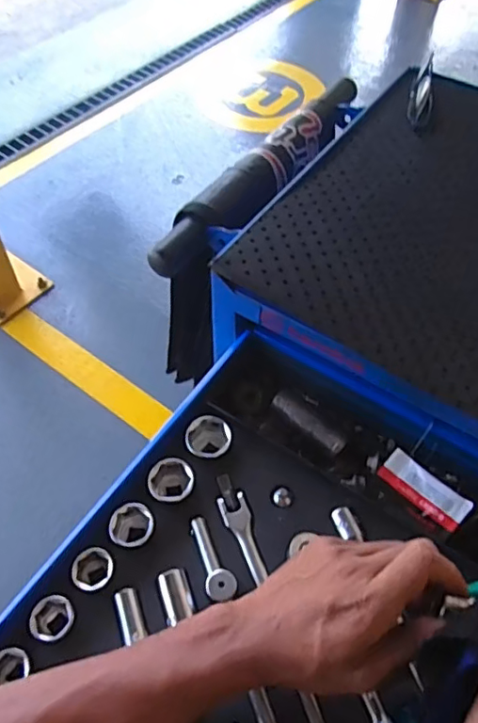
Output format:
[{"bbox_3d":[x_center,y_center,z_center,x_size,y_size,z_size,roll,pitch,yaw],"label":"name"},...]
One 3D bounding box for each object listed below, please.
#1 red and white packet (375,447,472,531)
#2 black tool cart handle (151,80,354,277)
[{"bbox_3d":[0.165,0.114,0.506,0.080,0.004,0.032,38,82,29],"label":"red and white packet"},{"bbox_3d":[0.048,-0.248,0.711,0.064,0.045,0.450,31,59,20],"label":"black tool cart handle"}]

